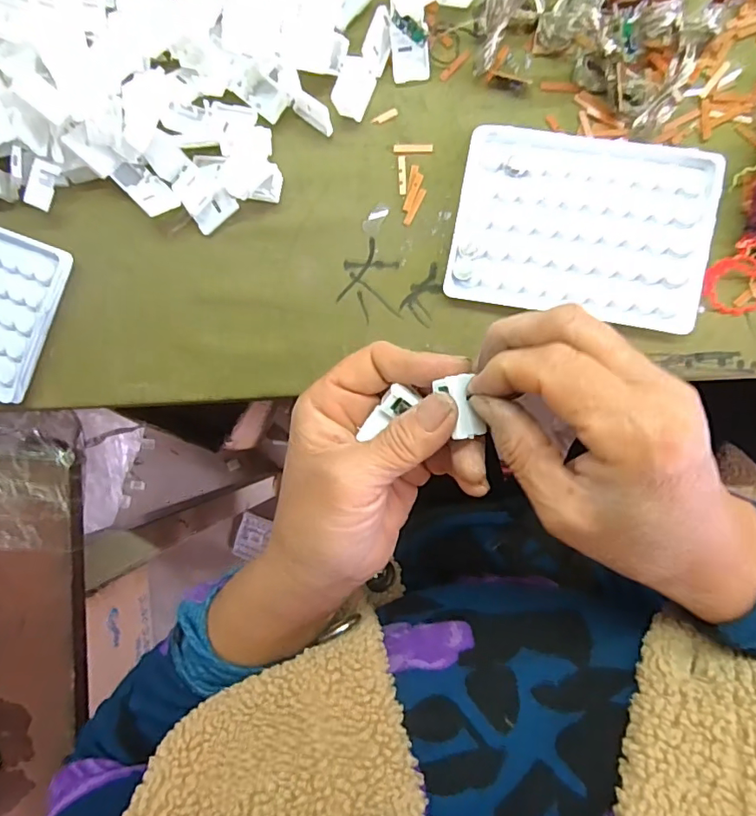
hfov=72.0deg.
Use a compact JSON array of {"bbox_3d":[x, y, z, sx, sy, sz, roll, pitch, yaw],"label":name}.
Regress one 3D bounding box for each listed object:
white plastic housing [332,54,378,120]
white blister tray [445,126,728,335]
[{"bbox_3d":[-0.013,-0.175,0.286,0.022,0.004,0.030,13,93,-29],"label":"white plastic housing"},{"bbox_3d":[0.108,-0.098,0.278,0.130,0.014,0.095,11,91,6],"label":"white blister tray"}]

